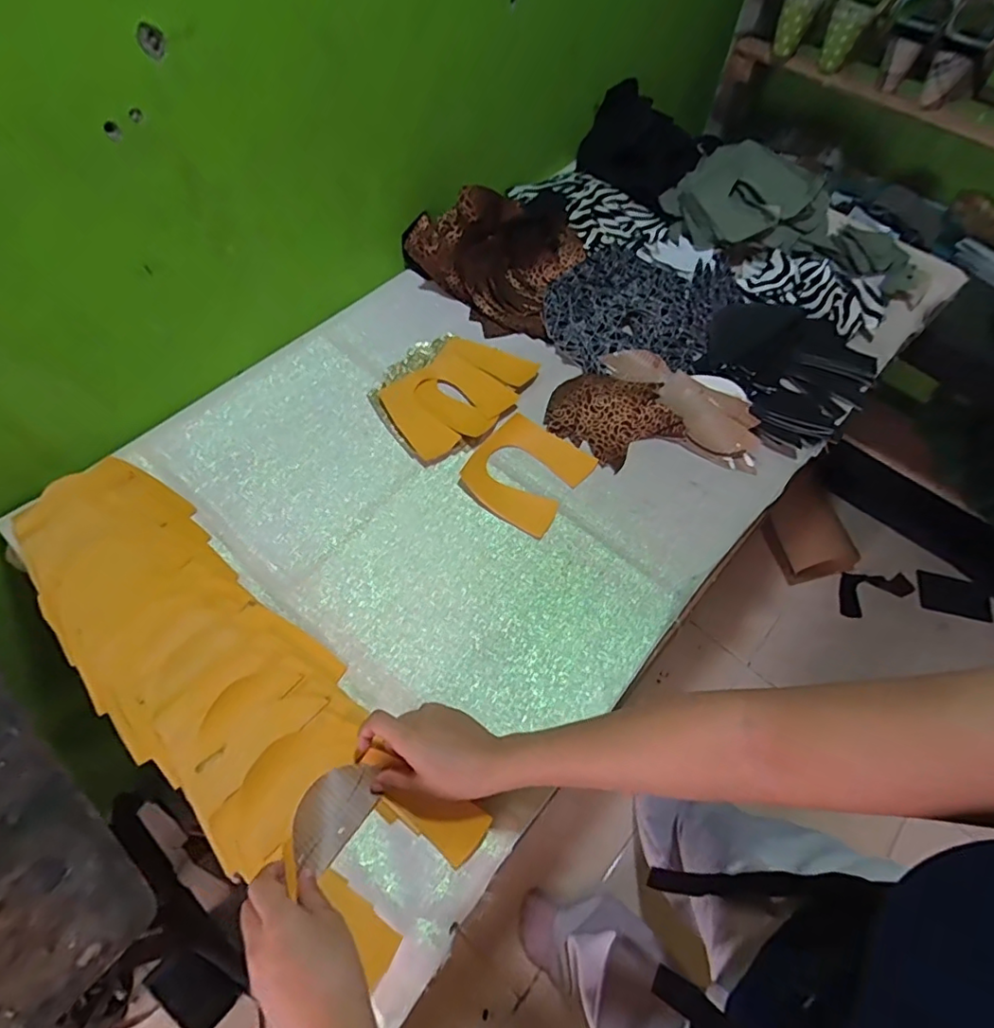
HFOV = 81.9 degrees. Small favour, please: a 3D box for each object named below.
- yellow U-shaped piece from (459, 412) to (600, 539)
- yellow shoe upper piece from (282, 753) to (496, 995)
[{"bbox_3d":[0.036,-0.053,0.668,0.117,0.017,0.133,32,62,15],"label":"yellow U-shaped piece"},{"bbox_3d":[-0.097,0.263,0.469,0.130,0.029,0.128,36,63,17],"label":"yellow shoe upper piece"}]

